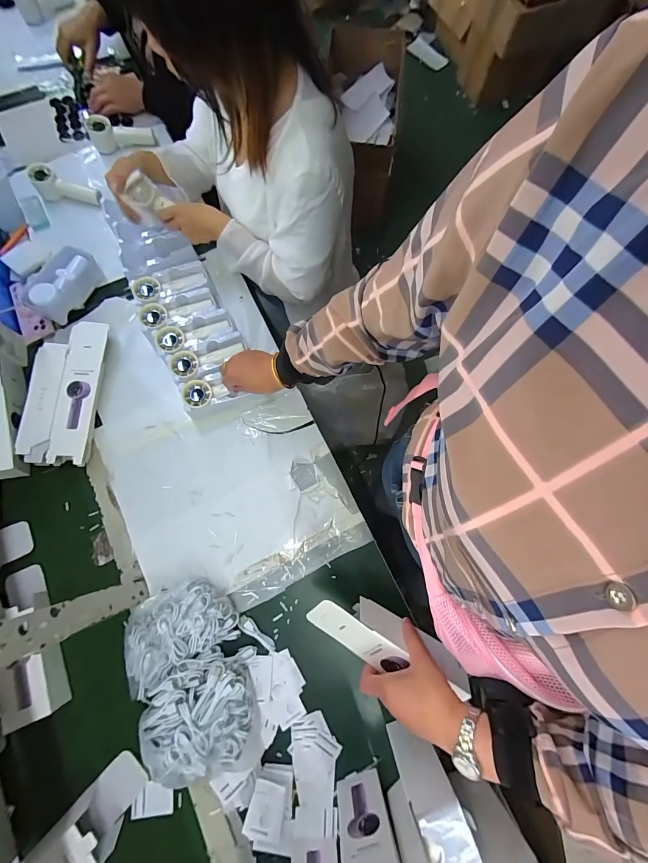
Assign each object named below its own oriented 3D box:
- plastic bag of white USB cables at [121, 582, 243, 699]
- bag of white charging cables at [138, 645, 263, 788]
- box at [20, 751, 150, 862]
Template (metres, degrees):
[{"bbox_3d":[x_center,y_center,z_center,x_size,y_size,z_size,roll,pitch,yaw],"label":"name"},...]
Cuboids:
[{"bbox_3d":[-0.242,0.343,0.576,0.190,0.058,0.150,-19,76,-5],"label":"plastic bag of white USB cables"},{"bbox_3d":[-0.191,0.444,0.544,0.186,0.068,0.163,-2,75,0],"label":"bag of white charging cables"},{"bbox_3d":[-0.378,0.626,0.511,0.086,0.057,0.244,41,61,10],"label":"box"}]

